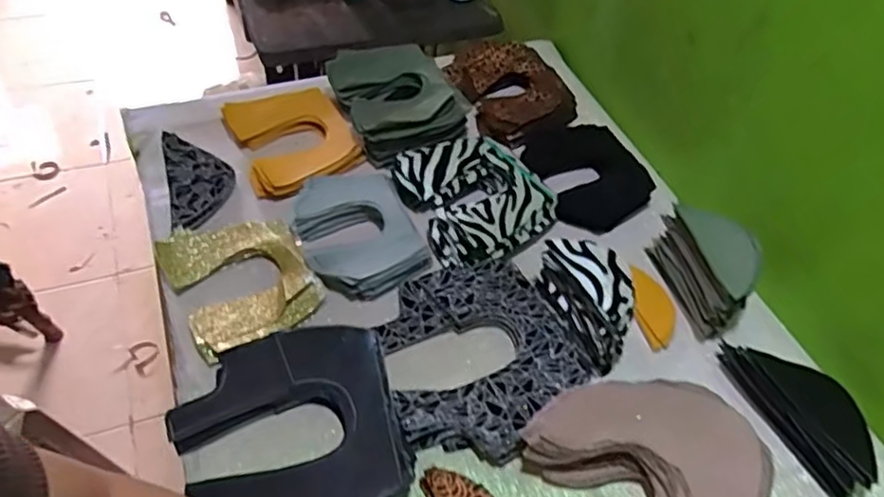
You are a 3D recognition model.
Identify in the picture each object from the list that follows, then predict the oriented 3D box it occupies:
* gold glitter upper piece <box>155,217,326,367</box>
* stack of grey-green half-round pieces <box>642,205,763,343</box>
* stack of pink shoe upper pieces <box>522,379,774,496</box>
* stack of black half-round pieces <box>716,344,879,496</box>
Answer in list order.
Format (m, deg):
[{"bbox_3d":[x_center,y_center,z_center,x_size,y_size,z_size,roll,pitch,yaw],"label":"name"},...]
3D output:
[{"bbox_3d":[-0.206,0.029,0.683,0.132,0.016,0.158,-21,55,-21],"label":"gold glitter upper piece"},{"bbox_3d":[0.277,0.016,0.690,0.057,0.092,0.127,-8,51,-12],"label":"stack of grey-green half-round pieces"},{"bbox_3d":[0.185,0.198,0.560,0.181,0.047,0.185,-19,54,-20],"label":"stack of pink shoe upper pieces"},{"bbox_3d":[0.337,0.146,0.616,0.070,0.043,0.164,-21,55,-22],"label":"stack of black half-round pieces"}]

